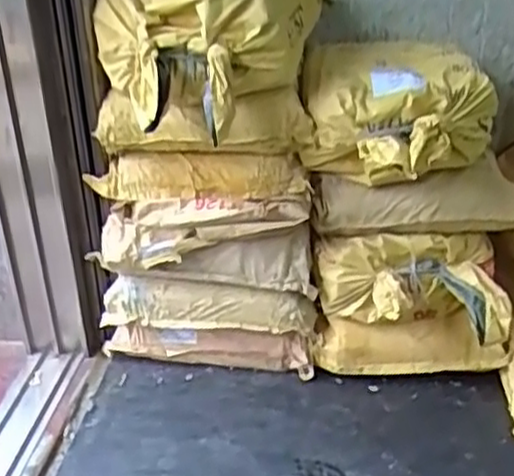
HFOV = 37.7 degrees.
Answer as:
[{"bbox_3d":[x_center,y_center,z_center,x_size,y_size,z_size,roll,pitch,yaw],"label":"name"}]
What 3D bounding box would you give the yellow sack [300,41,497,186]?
[{"bbox_3d":[0.272,-0.233,1.479,0.356,0.190,0.442,-3,29,-3],"label":"yellow sack"}]

